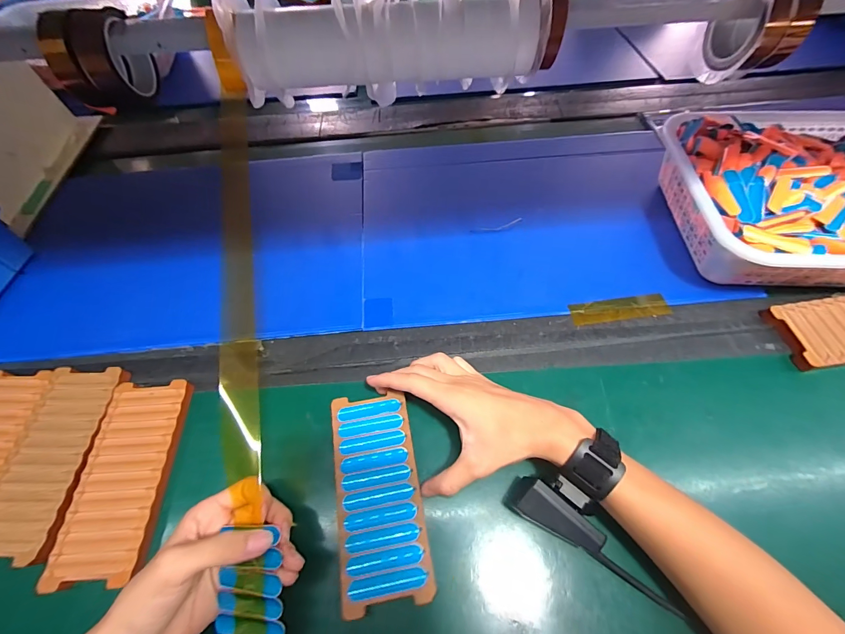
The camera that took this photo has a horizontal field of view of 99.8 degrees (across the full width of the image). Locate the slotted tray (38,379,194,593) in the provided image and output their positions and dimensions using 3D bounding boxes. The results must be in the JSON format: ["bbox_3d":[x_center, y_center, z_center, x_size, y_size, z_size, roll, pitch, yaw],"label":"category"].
[{"bbox_3d":[-0.278,0.146,0.335,0.071,0.018,0.170,-3,59,0],"label":"slotted tray"}]

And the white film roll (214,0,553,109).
[{"bbox_3d":[-0.040,-0.348,0.449,0.400,0.110,0.100,-2,59,1],"label":"white film roll"}]

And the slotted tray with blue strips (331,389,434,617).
[{"bbox_3d":[-0.039,0.154,0.318,0.073,0.008,0.165,-10,61,-3],"label":"slotted tray with blue strips"}]

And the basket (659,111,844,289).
[{"bbox_3d":[0.494,-0.152,0.448,0.352,0.091,0.262,1,59,3],"label":"basket"}]

